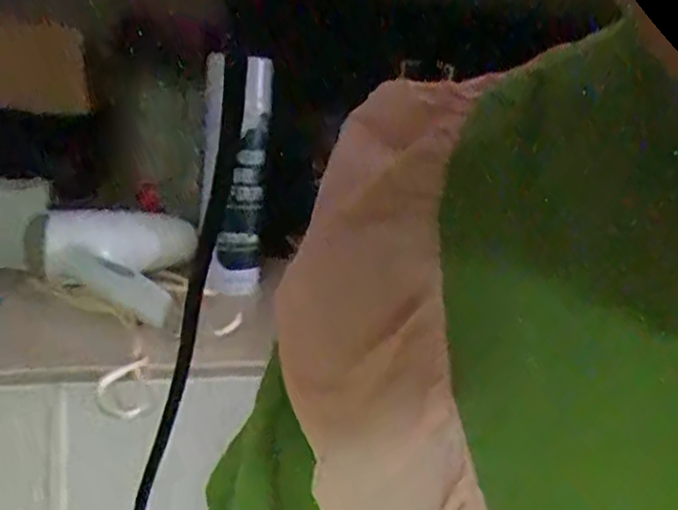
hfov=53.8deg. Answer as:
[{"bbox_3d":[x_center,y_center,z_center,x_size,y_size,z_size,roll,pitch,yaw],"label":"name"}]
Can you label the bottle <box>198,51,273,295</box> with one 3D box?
[{"bbox_3d":[-0.095,-0.070,0.613,0.060,0.211,0.053,4,14,-11],"label":"bottle"}]

